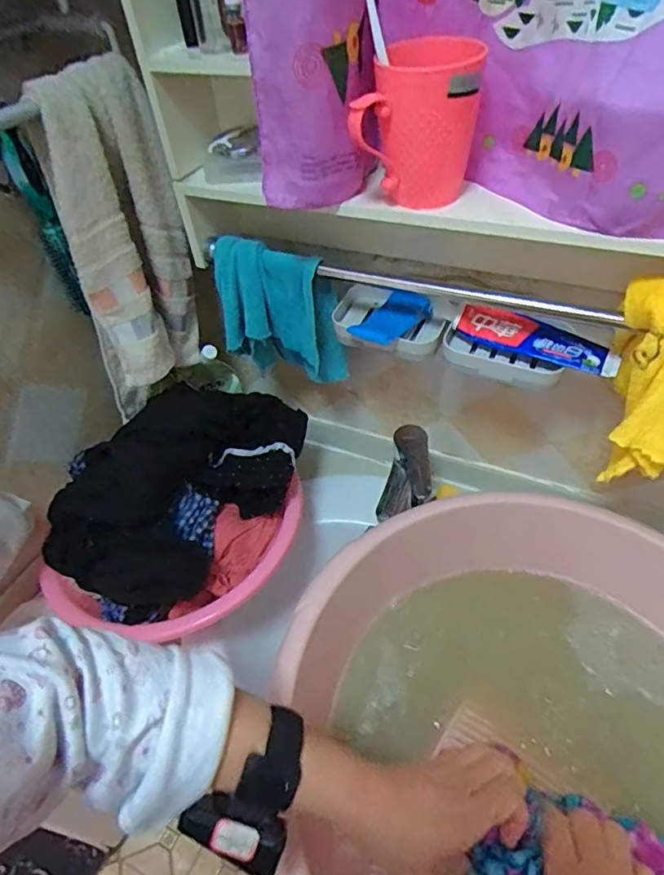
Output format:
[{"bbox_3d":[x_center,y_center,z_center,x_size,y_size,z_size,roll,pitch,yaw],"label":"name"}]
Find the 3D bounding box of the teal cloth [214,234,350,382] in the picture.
[{"bbox_3d":[-0.061,-0.143,0.648,0.145,0.173,0.061,3,47,9],"label":"teal cloth"}]

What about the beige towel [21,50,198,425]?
[{"bbox_3d":[-0.229,-0.198,0.596,0.075,0.341,0.159,11,49,15],"label":"beige towel"}]

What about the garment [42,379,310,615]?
[{"bbox_3d":[-0.180,0.054,0.671,0.204,0.128,0.331,21,52,23],"label":"garment"}]

